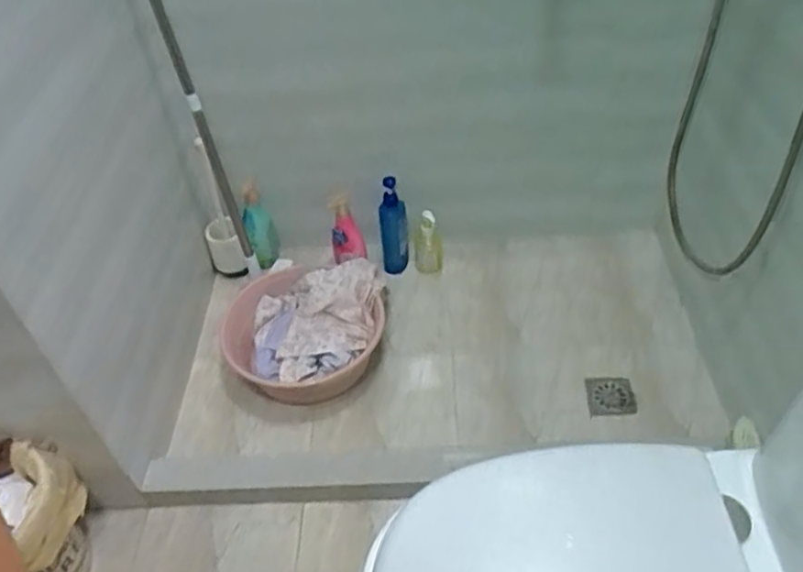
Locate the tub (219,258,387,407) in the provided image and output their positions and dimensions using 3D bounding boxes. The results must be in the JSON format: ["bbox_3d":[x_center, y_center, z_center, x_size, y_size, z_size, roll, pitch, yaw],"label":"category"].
[{"bbox_3d":[-0.231,0.079,1.565,0.370,0.164,0.355,-3,45,3],"label":"tub"}]

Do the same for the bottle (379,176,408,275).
[{"bbox_3d":[-0.018,-0.137,1.720,0.069,0.292,0.064,-8,45,-3],"label":"bottle"}]

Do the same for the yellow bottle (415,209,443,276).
[{"bbox_3d":[0.069,-0.103,1.735,0.069,0.169,0.063,-3,45,2],"label":"yellow bottle"}]

